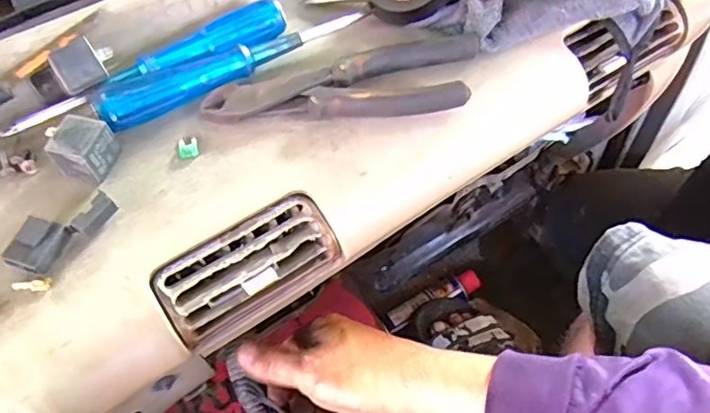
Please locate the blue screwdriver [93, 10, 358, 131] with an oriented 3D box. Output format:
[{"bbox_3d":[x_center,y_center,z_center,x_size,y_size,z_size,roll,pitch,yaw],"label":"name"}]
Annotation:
[{"bbox_3d":[-0.083,-0.099,0.394,0.184,0.028,0.022,-28,60,-13],"label":"blue screwdriver"}]

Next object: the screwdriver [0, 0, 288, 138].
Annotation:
[{"bbox_3d":[-0.142,-0.098,0.395,0.201,0.022,0.024,-22,58,-10],"label":"screwdriver"}]

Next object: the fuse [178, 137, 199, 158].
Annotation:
[{"bbox_3d":[-0.106,-0.038,0.364,0.012,0.004,0.015,-15,58,-5],"label":"fuse"}]

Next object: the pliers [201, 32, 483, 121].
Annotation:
[{"bbox_3d":[-0.005,-0.076,0.375,0.182,0.017,0.053,-11,57,-2],"label":"pliers"}]

